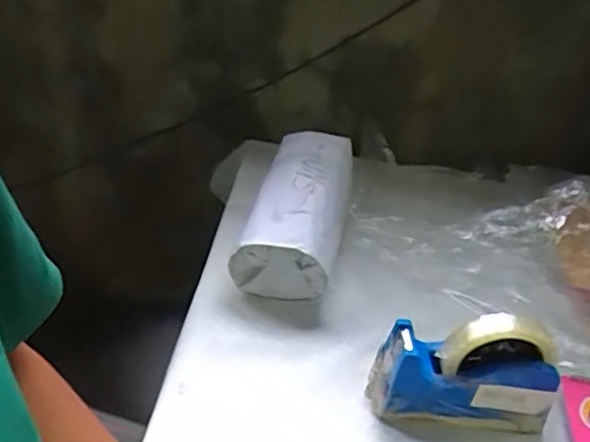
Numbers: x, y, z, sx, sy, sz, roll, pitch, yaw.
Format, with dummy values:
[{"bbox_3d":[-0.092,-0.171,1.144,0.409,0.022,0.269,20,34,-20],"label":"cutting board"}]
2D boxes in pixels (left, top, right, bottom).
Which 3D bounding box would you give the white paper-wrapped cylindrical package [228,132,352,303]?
[{"bbox_3d":[0.010,-0.011,0.750,0.113,0.096,0.246,12,37,8],"label":"white paper-wrapped cylindrical package"}]

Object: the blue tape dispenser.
[{"bbox_3d":[0.157,0.135,0.552,0.160,0.117,0.049,5,36,-2],"label":"blue tape dispenser"}]

